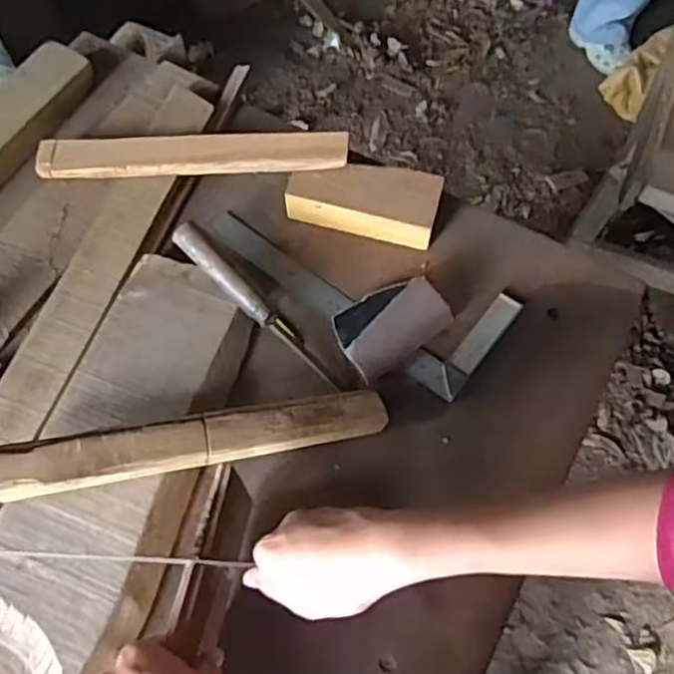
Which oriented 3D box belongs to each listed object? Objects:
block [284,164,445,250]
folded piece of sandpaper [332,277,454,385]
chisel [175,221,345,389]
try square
[{"bbox_3d":[0.027,-0.138,0.676,0.146,0.041,0.061,15,64,6],"label":"block"},{"bbox_3d":[0.042,-0.014,0.609,0.099,0.055,0.076,-32,68,-15],"label":"folded piece of sandpaper"},{"bbox_3d":[-0.072,-0.027,0.615,0.201,0.021,0.022,45,70,-4],"label":"chisel"},{"bbox_3d":[0.019,-0.061,0.663,0.295,0.015,0.115,32,68,14],"label":"try square"}]

